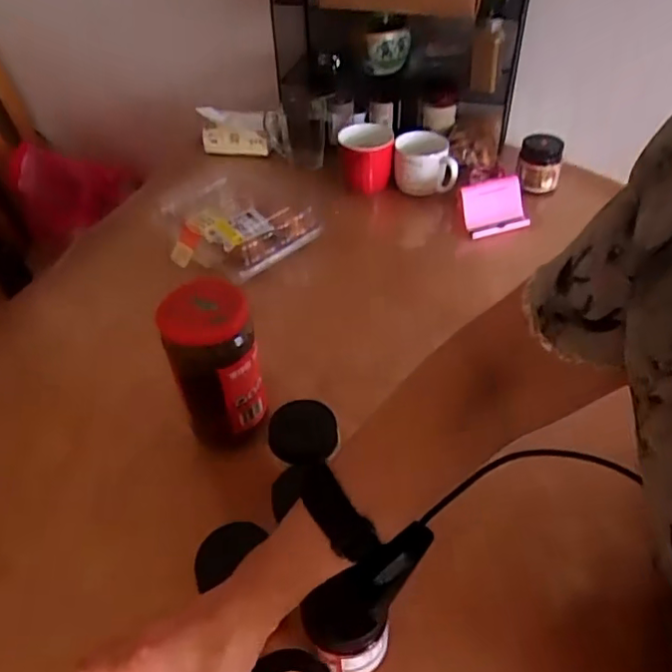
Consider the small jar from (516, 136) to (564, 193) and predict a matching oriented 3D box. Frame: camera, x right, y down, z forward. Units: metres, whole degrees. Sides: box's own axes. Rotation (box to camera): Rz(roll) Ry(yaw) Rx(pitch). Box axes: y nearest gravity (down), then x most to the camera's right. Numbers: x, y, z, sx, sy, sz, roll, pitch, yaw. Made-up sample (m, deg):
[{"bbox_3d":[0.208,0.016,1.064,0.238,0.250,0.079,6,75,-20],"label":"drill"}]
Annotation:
[{"bbox_3d":[0.335,-0.288,0.987,0.068,0.078,0.071,13,46,16],"label":"small jar"}]

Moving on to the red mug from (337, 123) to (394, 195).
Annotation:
[{"bbox_3d":[0.050,-0.296,1.018,0.093,0.089,0.094,2,44,5],"label":"red mug"}]

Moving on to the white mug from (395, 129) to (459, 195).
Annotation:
[{"bbox_3d":[0.147,-0.288,1.016,0.097,0.086,0.089,-4,44,-2],"label":"white mug"}]

